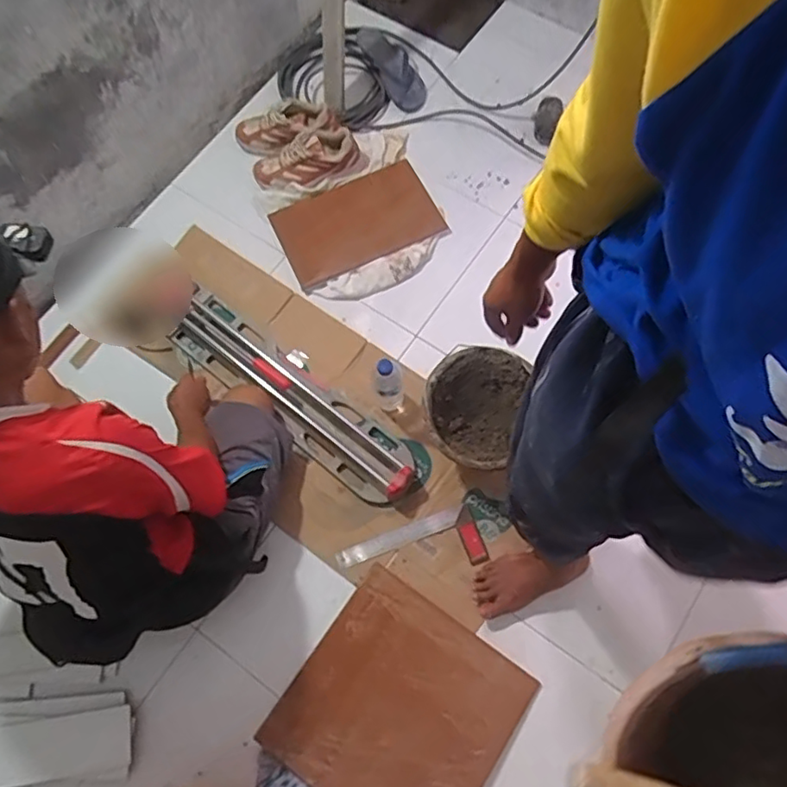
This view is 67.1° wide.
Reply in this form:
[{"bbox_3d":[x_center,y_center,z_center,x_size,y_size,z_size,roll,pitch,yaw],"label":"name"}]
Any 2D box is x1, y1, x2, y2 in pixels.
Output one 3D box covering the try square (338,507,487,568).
[{"bbox_3d":[0.039,0.343,1.262,0.296,0.010,0.123,-19,71,-5],"label":"try square"}]

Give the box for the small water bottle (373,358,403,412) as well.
[{"bbox_3d":[-0.012,-0.028,1.269,0.063,0.223,0.063,-1,71,2],"label":"small water bottle"}]

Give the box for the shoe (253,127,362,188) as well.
[{"bbox_3d":[-0.222,-0.600,1.534,0.271,0.106,0.111,-20,72,-8],"label":"shoe"}]

